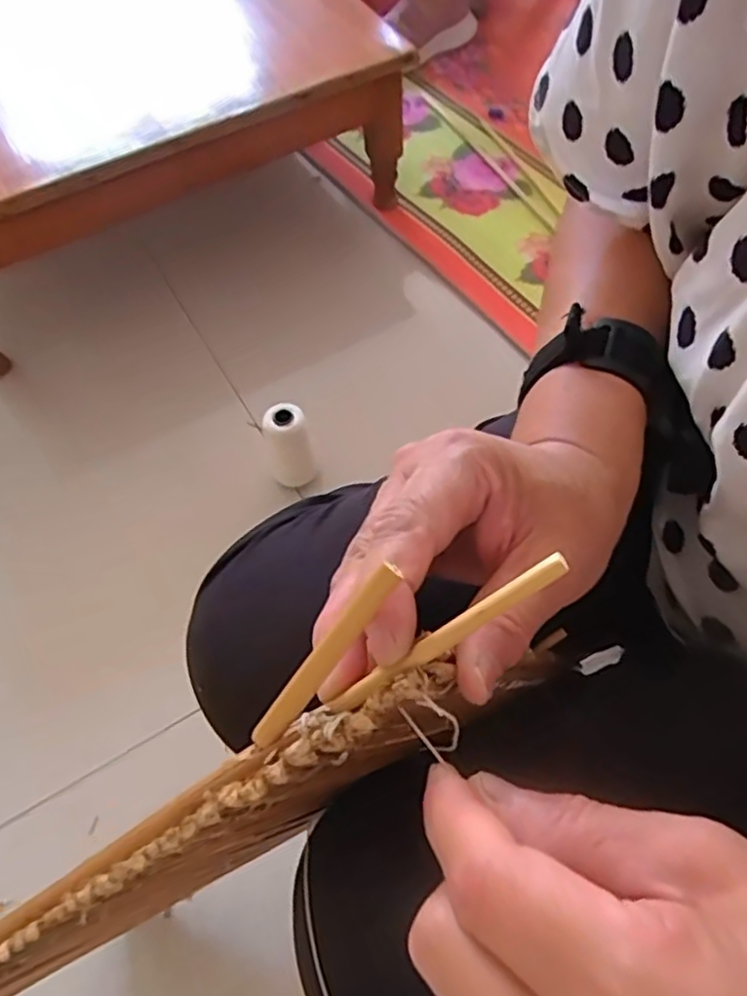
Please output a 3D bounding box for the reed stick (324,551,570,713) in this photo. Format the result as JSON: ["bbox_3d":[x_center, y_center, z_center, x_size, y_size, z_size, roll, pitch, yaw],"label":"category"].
[{"bbox_3d":[0.018,0.038,0.177,0.072,0.004,0.005,-35,65,8],"label":"reed stick"}]

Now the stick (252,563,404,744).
[{"bbox_3d":[-0.013,0.042,0.173,0.006,0.004,0.061,41,103,19],"label":"stick"}]

